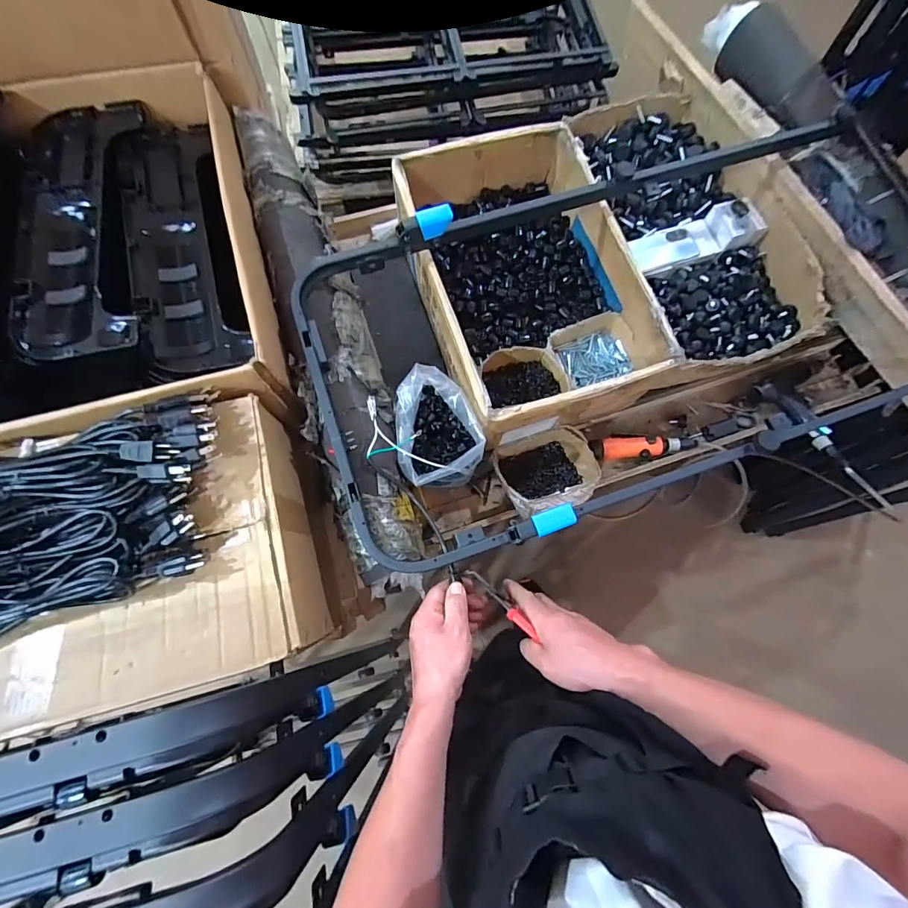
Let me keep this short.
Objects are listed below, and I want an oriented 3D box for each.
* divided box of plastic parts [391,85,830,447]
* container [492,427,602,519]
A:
[{"bbox_3d":[0.289,-0.399,0.831,0.712,0.155,0.604,-17,77,-6],"label":"divided box of plastic parts"},{"bbox_3d":[0.168,0.033,0.787,0.168,0.092,0.139,-17,77,-6],"label":"container"}]

